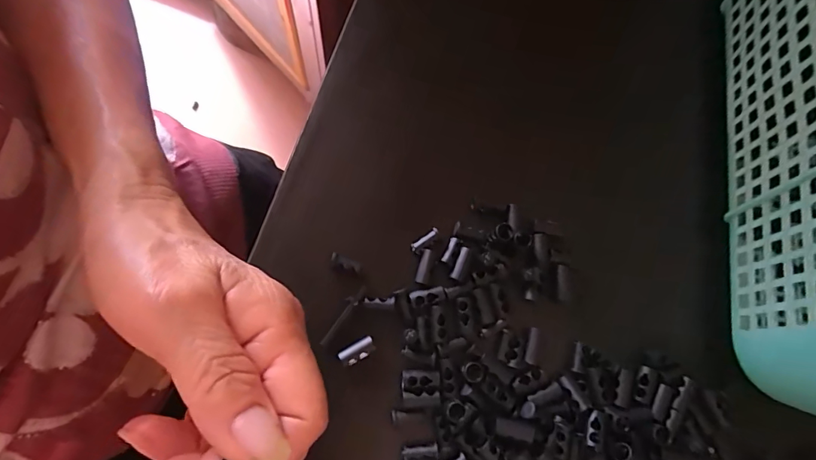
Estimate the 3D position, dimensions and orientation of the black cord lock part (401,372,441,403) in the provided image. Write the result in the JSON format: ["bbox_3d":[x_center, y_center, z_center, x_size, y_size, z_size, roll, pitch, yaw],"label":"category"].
[{"bbox_3d":[0.006,0.076,0.217,0.018,0.004,0.014,2,79,-5],"label":"black cord lock part"}]

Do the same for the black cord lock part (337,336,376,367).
[{"bbox_3d":[-0.025,0.059,0.219,0.018,0.005,0.009,-29,83,-10],"label":"black cord lock part"}]

